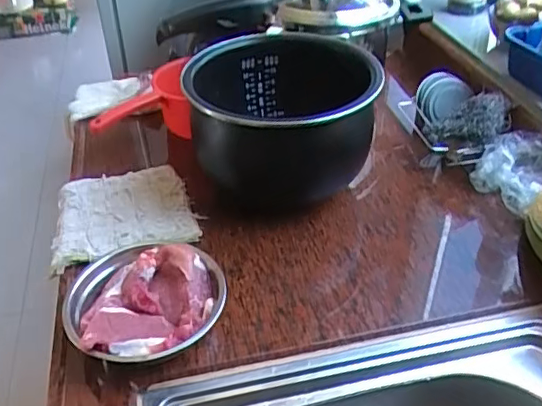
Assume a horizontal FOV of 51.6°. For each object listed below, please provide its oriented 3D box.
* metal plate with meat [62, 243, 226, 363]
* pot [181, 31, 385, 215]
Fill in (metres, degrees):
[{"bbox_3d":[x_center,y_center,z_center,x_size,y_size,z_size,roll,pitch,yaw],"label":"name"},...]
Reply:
[{"bbox_3d":[-0.121,0.101,0.534,0.145,0.060,0.128,6,40,9],"label":"metal plate with meat"},{"bbox_3d":[0.014,-0.094,0.685,0.215,0.171,0.241,-1,39,1],"label":"pot"}]

